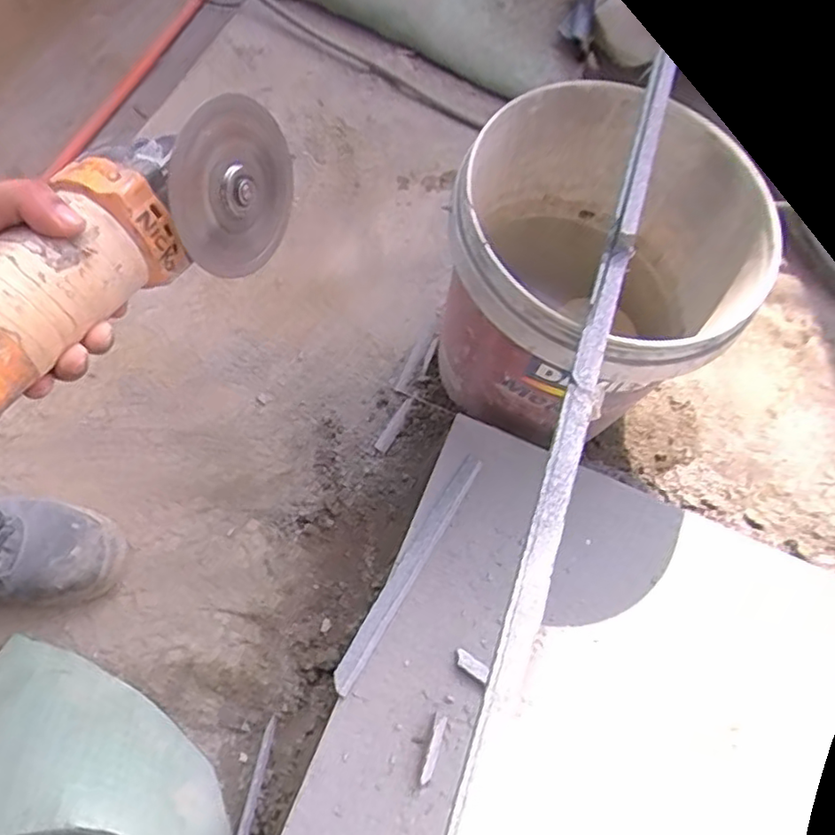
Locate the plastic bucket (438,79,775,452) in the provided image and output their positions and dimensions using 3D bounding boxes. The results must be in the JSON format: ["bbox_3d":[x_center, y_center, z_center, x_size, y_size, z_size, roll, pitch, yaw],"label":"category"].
[{"bbox_3d":[0.182,-0.142,0.717,0.304,0.321,0.288,0,72,1],"label":"plastic bucket"}]

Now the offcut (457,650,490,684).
[{"bbox_3d":[0.051,0.233,0.609,0.035,0.004,0.014,32,70,20],"label":"offcut"}]

